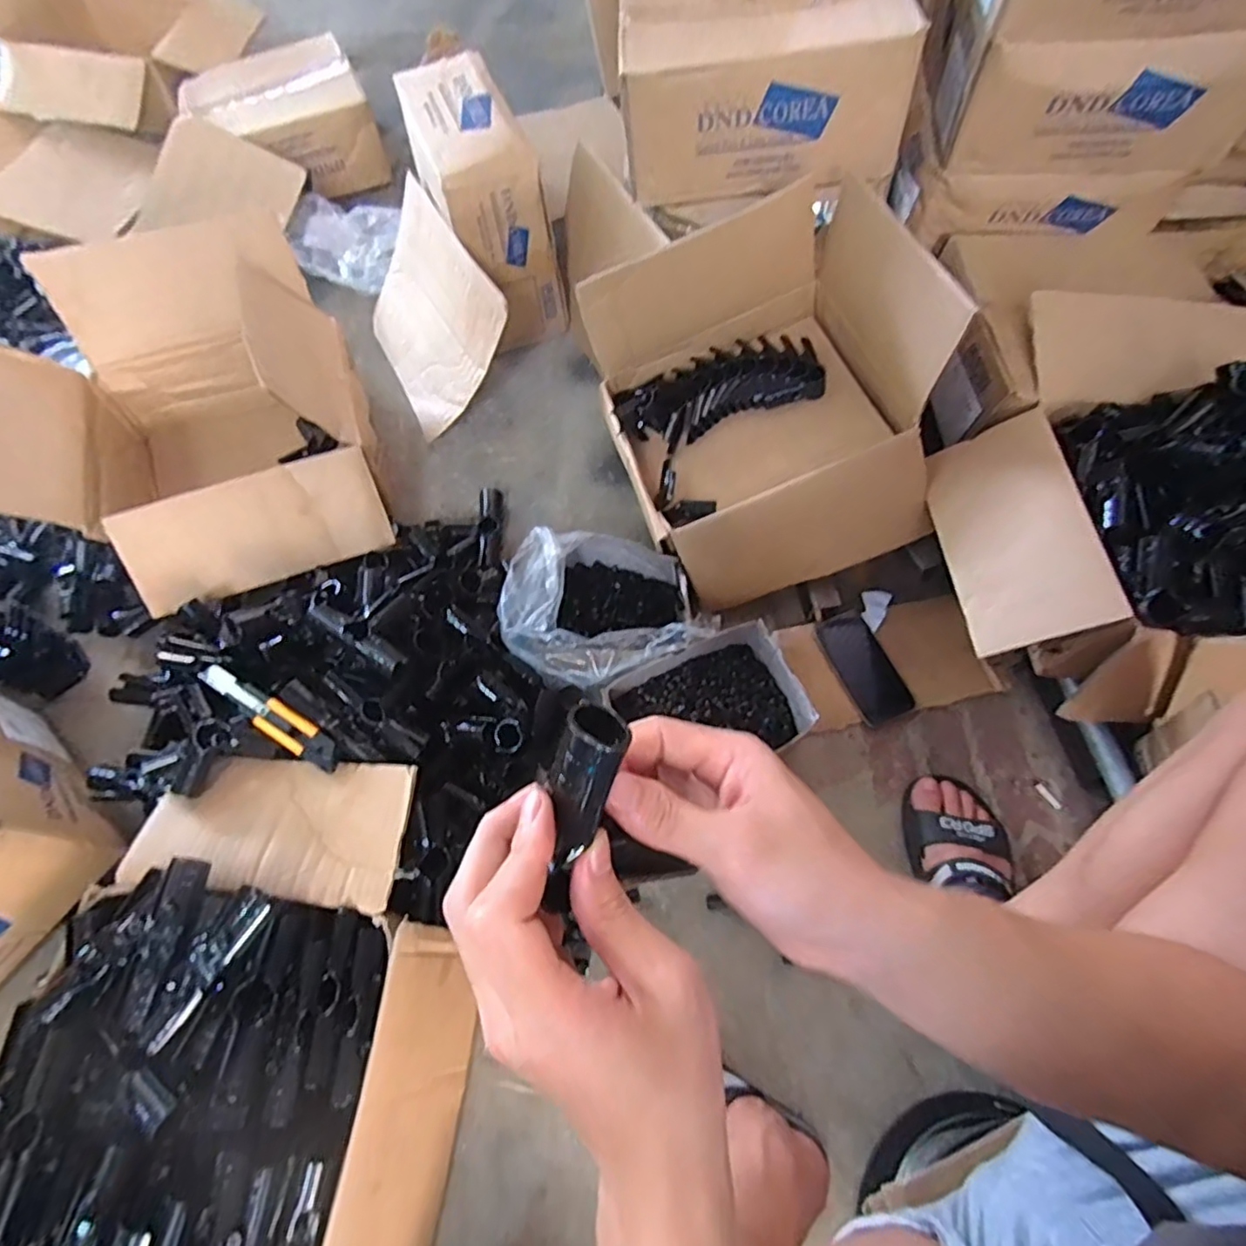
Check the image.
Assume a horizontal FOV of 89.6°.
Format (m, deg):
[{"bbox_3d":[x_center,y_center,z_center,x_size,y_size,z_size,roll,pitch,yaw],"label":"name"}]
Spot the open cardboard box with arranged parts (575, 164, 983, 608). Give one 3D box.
[{"bbox_3d":[0.157,-0.276,0.763,0.329,0.253,0.399,-13,65,-5],"label":"open cardboard box with arranged parts"}]

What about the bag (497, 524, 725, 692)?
[{"bbox_3d":[-0.030,-0.021,0.776,0.233,0.106,0.199,-20,66,-8],"label":"bag"}]

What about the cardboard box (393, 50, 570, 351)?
[{"bbox_3d":[-0.217,-0.657,0.989,0.147,0.267,0.303,-20,66,-8],"label":"cardboard box"}]

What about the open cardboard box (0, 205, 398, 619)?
[{"bbox_3d":[-0.572,-0.262,0.858,0.413,0.257,0.471,-19,66,-7],"label":"open cardboard box"}]

